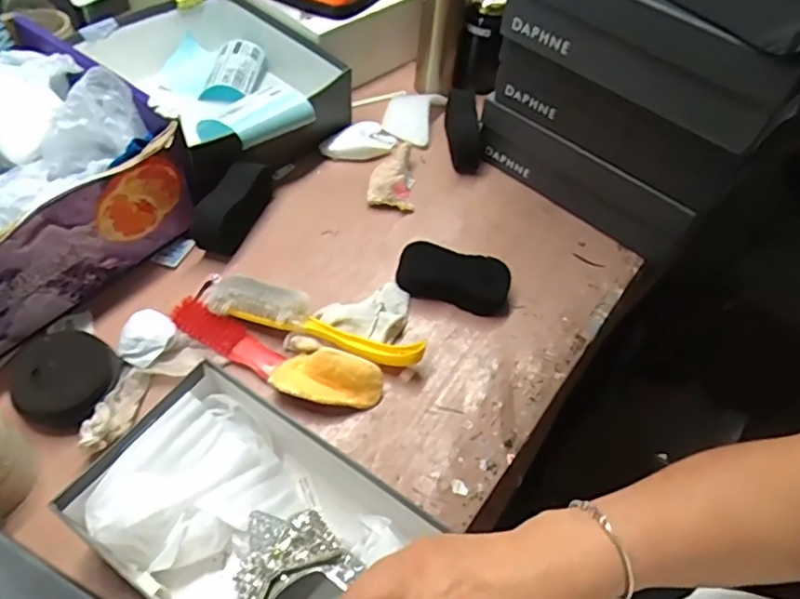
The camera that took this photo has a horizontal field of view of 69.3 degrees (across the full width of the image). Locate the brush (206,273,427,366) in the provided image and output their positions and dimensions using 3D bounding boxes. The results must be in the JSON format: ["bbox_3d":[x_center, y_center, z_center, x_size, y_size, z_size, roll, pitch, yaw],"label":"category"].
[{"bbox_3d":[-0.086,0.018,0.611,0.235,0.040,0.060,16,53,7],"label":"brush"}]

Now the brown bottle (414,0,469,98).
[{"bbox_3d":[0.062,-0.400,0.809,0.063,0.247,0.056,5,53,-1],"label":"brown bottle"}]

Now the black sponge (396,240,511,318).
[{"bbox_3d":[0.063,-0.026,0.664,0.128,0.032,0.056,16,54,7],"label":"black sponge"}]

